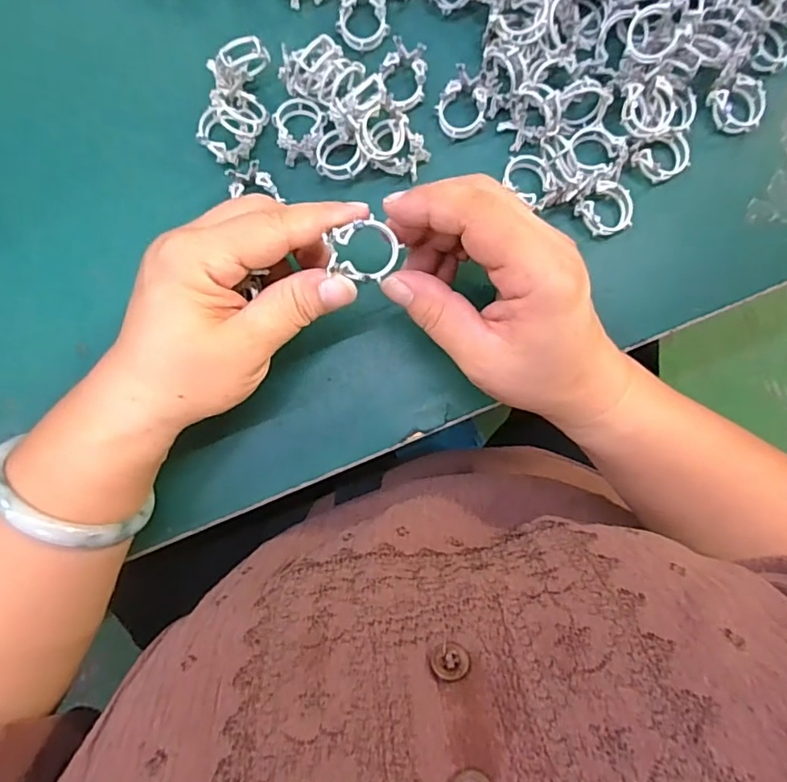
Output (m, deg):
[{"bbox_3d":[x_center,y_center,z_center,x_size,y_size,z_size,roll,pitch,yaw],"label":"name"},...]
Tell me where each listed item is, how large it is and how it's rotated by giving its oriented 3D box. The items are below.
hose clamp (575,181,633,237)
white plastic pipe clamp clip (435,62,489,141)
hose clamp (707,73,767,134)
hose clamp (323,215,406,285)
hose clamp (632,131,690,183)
[{"bbox_3d":[0.112,-0.094,0.280,0.027,0.012,0.025,0,89,-1],"label":"hose clamp"},{"bbox_3d":[0.036,-0.150,0.280,0.026,0.014,0.032,6,89,-1],"label":"white plastic pipe clamp clip"},{"bbox_3d":[0.182,-0.150,0.281,0.026,0.009,0.027,0,89,-1],"label":"hose clamp"},{"bbox_3d":[-0.012,-0.058,0.221,0.029,0.009,0.024,-21,89,-1],"label":"hose clamp"},{"bbox_3d":[0.143,-0.124,0.281,0.029,0.011,0.023,-43,90,-1],"label":"hose clamp"}]

